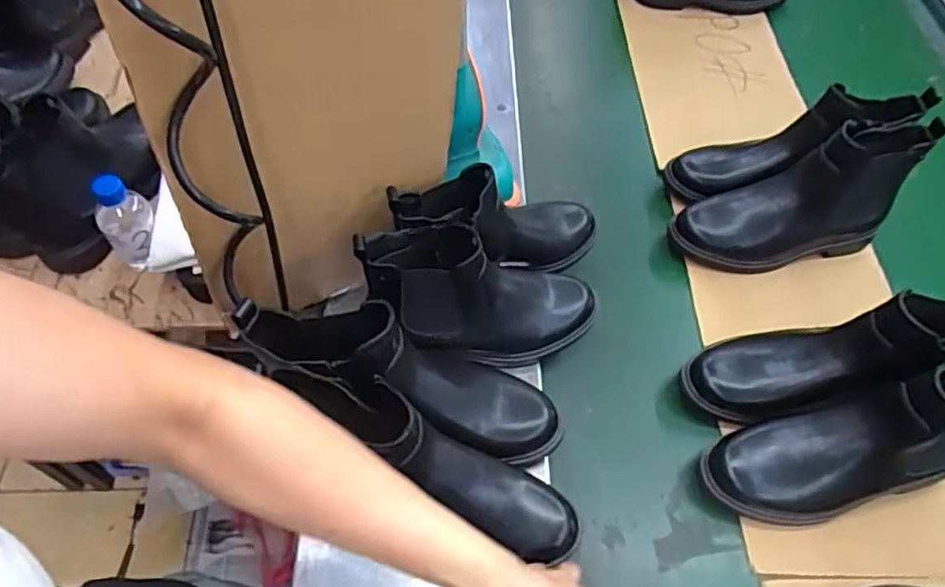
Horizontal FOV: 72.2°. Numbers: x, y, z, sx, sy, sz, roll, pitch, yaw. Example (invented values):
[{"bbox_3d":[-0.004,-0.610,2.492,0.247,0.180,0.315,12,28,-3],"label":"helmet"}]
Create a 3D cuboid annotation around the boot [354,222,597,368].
[{"bbox_3d":[0.007,0.003,0.627,0.266,0.120,0.087,18,49,-35],"label":"boot"}]

